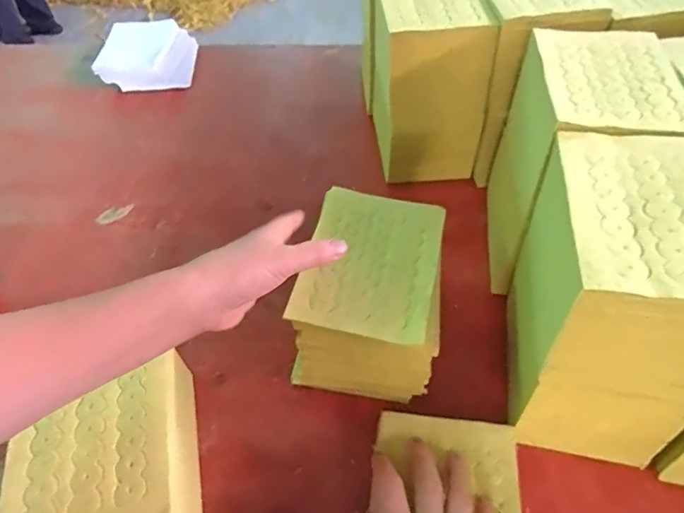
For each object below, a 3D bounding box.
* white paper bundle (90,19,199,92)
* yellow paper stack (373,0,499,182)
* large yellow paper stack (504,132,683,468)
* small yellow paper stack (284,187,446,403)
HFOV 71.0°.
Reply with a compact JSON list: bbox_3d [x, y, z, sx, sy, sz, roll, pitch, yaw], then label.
[{"bbox_3d":[-0.352,-0.360,0.864,0.165,0.064,0.147,-9,51,-5],"label":"white paper bundle"},{"bbox_3d":[0.111,-0.228,0.632,0.117,0.213,0.147,-4,51,-1],"label":"yellow paper stack"},{"bbox_3d":[0.219,0.042,0.406,0.116,0.222,0.177,7,52,8],"label":"large yellow paper stack"},{"bbox_3d":[0.027,0.032,0.470,0.129,0.089,0.176,6,53,6],"label":"small yellow paper stack"}]

